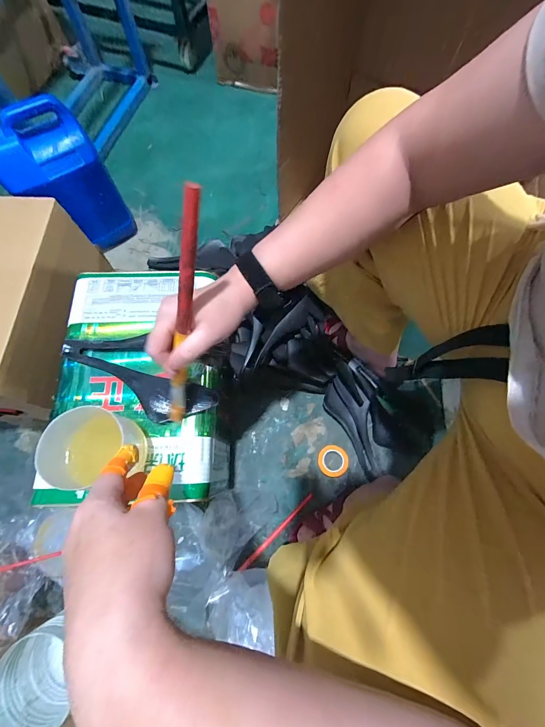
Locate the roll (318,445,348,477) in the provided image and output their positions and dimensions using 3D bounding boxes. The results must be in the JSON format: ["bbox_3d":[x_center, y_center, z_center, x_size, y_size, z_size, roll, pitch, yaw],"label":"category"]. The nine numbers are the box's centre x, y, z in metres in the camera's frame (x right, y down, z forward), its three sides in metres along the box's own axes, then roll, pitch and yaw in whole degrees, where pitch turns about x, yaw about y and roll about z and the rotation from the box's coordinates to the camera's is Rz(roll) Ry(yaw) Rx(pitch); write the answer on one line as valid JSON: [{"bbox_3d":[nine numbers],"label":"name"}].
[{"bbox_3d":[0.124,0.200,0.622,0.063,0.023,0.059,0,71,-1],"label":"roll"}]

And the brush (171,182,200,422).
[{"bbox_3d":[-0.090,-0.027,0.303,0.018,0.281,0.018,30,45,9],"label":"brush"}]

